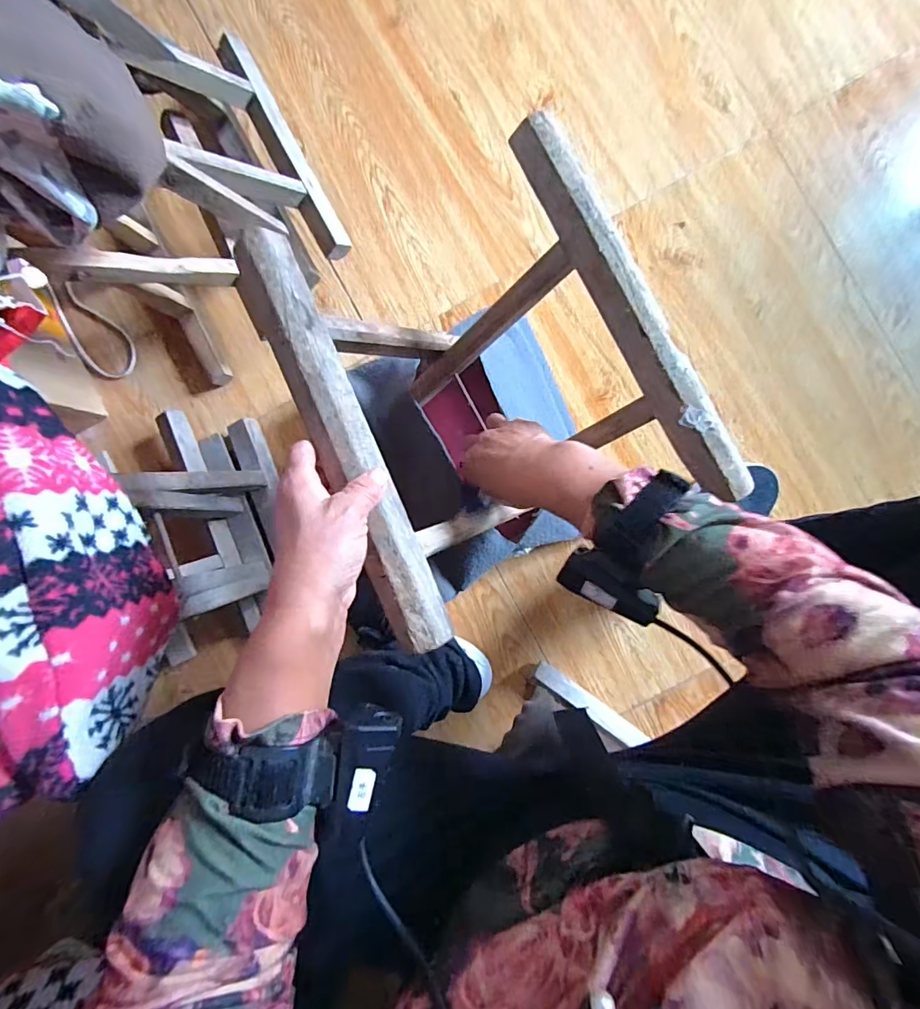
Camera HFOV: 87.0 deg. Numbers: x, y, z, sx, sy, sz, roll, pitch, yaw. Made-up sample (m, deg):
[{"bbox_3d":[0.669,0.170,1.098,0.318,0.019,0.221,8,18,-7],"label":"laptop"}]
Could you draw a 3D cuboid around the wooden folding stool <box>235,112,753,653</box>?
[{"bbox_3d":[0.024,-0.093,0.472,0.267,0.275,0.299,-26,89,0],"label":"wooden folding stool"}]

